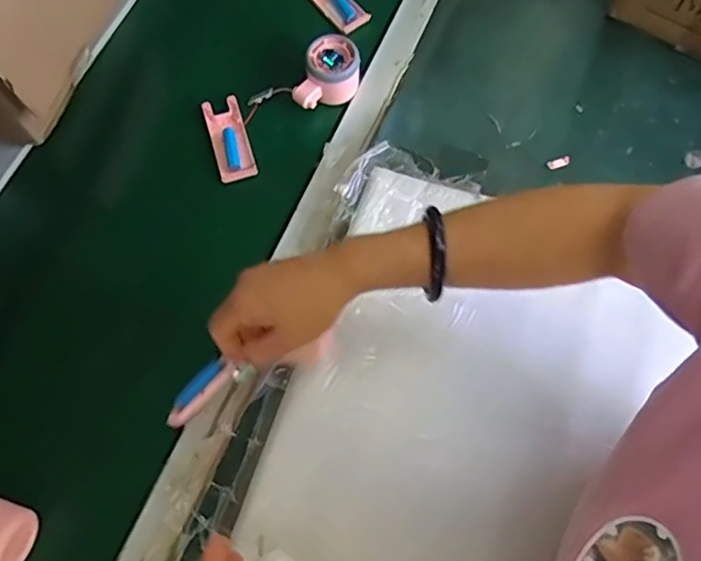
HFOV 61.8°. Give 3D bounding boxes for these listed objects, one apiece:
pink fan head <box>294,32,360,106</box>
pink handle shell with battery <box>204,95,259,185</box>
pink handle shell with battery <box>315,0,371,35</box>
[{"bbox_3d":[-0.024,-0.226,0.649,0.059,0.042,0.077,19,71,6],"label":"pink fan head"},{"bbox_3d":[-0.134,-0.157,0.655,0.041,0.017,0.100,-16,71,-7],"label":"pink handle shell with battery"},{"bbox_3d":[-0.021,-0.344,0.717,0.037,0.015,0.105,-35,74,-13],"label":"pink handle shell with battery"}]

